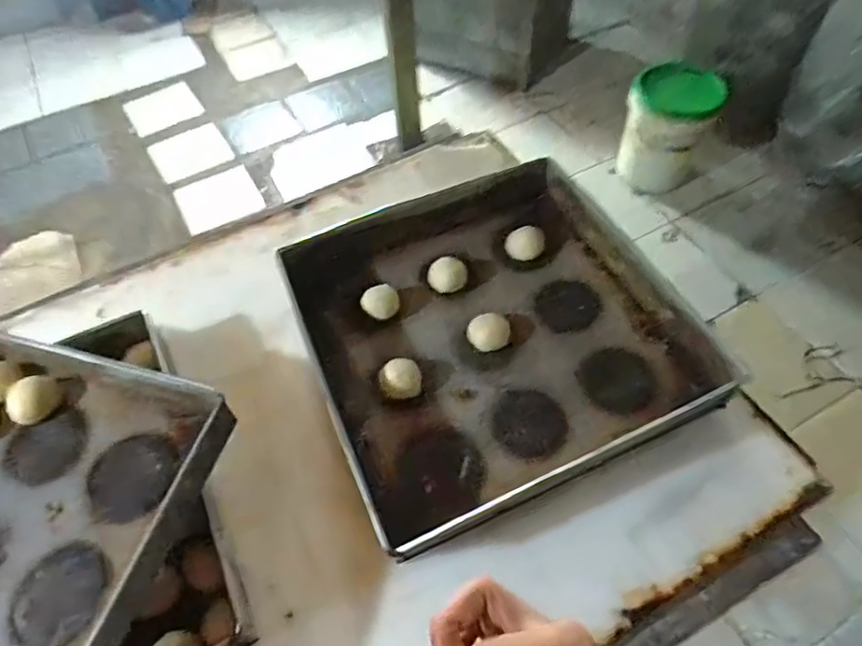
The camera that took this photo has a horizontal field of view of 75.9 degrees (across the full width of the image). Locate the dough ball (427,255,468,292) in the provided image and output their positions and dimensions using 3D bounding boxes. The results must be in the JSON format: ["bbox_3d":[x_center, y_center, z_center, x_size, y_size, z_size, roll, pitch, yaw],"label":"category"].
[{"bbox_3d":[0.023,-0.066,0.759,0.053,0.032,0.045,-16,57,-8],"label":"dough ball"}]

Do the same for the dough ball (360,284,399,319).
[{"bbox_3d":[-0.068,-0.026,0.732,0.052,0.032,0.046,-13,57,-6],"label":"dough ball"}]

